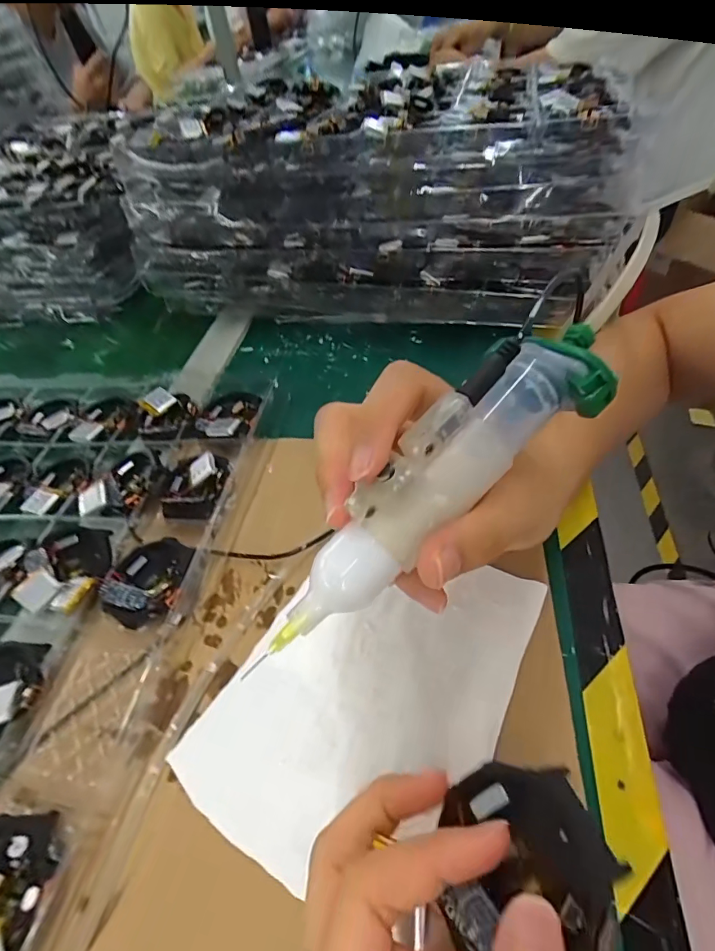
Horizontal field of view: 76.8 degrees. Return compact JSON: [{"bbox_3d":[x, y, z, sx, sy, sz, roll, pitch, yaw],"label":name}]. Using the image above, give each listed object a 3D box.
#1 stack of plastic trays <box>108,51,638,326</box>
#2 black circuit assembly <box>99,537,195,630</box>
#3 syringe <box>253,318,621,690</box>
[{"bbox_3d":[0.024,-0.290,0.455,0.417,0.169,0.284,13,52,17],"label":"stack of plastic trays"},{"bbox_3d":[-0.123,0.063,0.265,0.045,0.015,0.052,-8,49,0],"label":"black circuit assembly"},{"bbox_3d":[0.028,0.003,0.150,0.150,0.027,0.030,-45,56,-3],"label":"syringe"}]

